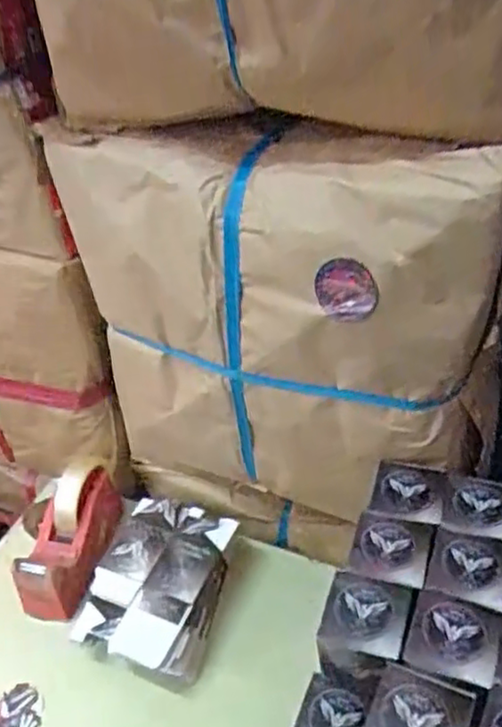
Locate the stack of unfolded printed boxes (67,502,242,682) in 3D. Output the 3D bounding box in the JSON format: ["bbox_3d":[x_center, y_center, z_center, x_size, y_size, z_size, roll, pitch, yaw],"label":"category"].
[{"bbox_3d":[-0.099,0.236,0.705,0.131,0.059,0.178,10,41,18],"label":"stack of unfolded printed boxes"}]

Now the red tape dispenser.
[{"bbox_3d":[-0.210,0.192,0.759,0.066,0.089,0.174,7,41,15],"label":"red tape dispenser"}]

